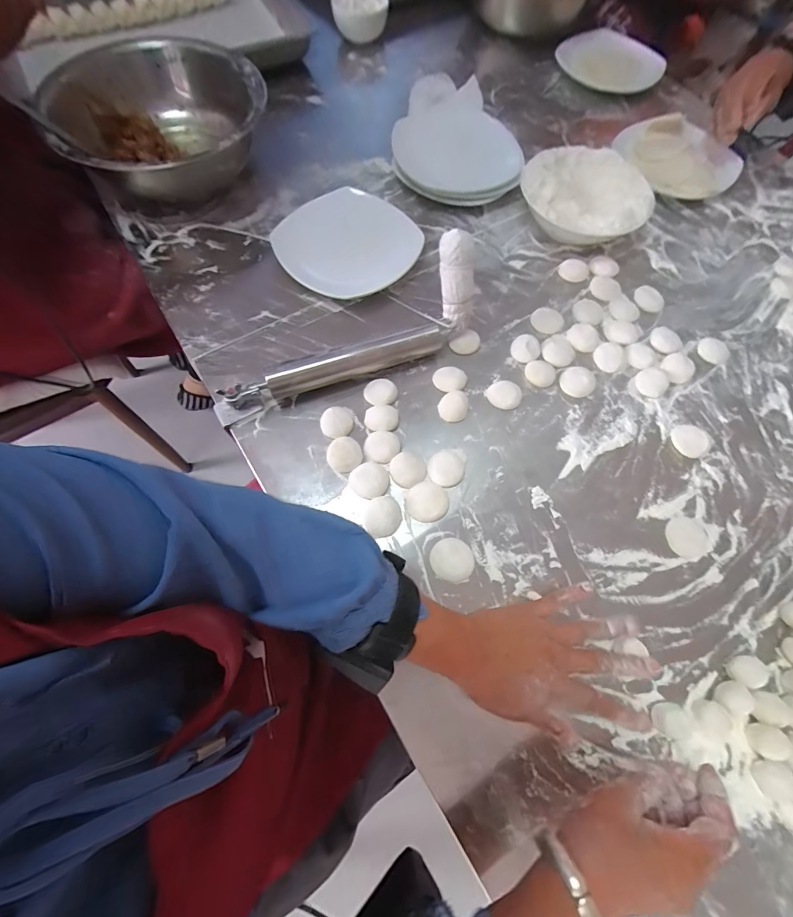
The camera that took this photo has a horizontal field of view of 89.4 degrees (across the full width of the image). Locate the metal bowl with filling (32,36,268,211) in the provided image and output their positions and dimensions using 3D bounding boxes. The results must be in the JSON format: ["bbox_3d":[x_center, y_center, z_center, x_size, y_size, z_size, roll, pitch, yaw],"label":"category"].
[{"bbox_3d":[-0.307,-0.435,0.535,0.248,0.091,0.242,0,68,-1],"label":"metal bowl with filling"}]

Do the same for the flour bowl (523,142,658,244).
[{"bbox_3d":[0.256,-0.353,0.558,0.165,0.056,0.160,0,68,-1],"label":"flour bowl"}]

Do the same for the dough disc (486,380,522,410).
[{"bbox_3d":[0.127,-0.074,0.465,0.041,0.008,0.037,-36,73,-14],"label":"dough disc"}]

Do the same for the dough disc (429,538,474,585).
[{"bbox_3d":[0.054,0.100,0.393,0.039,0.011,0.041,0,68,-1],"label":"dough disc"}]

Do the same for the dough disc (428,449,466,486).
[{"bbox_3d":[0.054,0.010,0.428,0.037,0.009,0.041,21,69,7],"label":"dough disc"}]

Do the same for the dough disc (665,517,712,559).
[{"bbox_3d":[0.303,0.082,0.416,0.045,0.004,0.041,0,68,-1],"label":"dough disc"}]

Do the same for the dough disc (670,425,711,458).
[{"bbox_3d":[0.336,-0.020,0.456,0.041,0.004,0.039,0,68,-1],"label":"dough disc"}]

